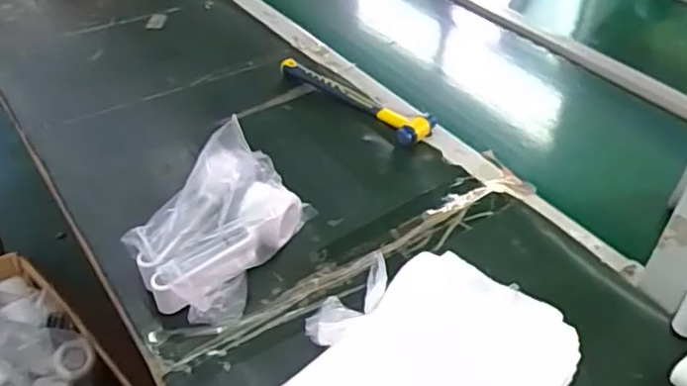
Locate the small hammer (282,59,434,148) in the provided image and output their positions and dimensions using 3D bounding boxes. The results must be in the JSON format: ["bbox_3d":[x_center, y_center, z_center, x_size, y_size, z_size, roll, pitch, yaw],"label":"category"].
[{"bbox_3d":[0.006,-0.126,0.811,0.239,0.025,0.049,29,50,28],"label":"small hammer"}]

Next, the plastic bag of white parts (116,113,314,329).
[{"bbox_3d":[-0.122,0.032,0.598,0.108,0.089,0.172,21,47,21],"label":"plastic bag of white parts"}]

